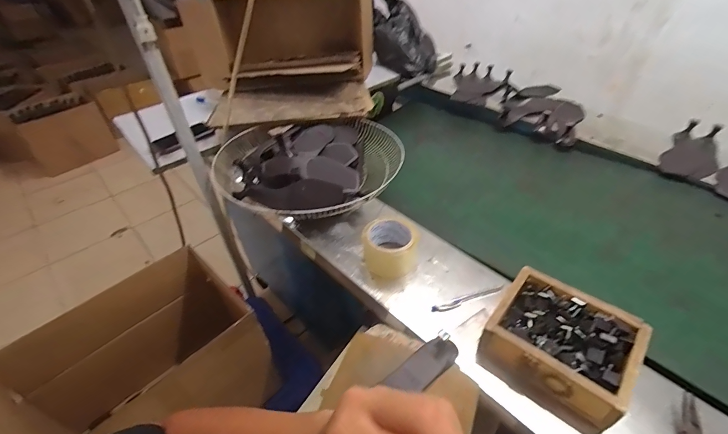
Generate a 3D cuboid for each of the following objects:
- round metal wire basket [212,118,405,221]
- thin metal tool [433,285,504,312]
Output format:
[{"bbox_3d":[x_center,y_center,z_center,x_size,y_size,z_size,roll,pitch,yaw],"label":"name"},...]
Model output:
[{"bbox_3d":[-0.118,-0.141,0.836,0.400,0.114,0.391,-1,41,1],"label":"round metal wire basket"},{"bbox_3d":[0.179,0.140,0.605,0.134,0.010,0.014,-14,43,-13],"label":"thin metal tool"}]

